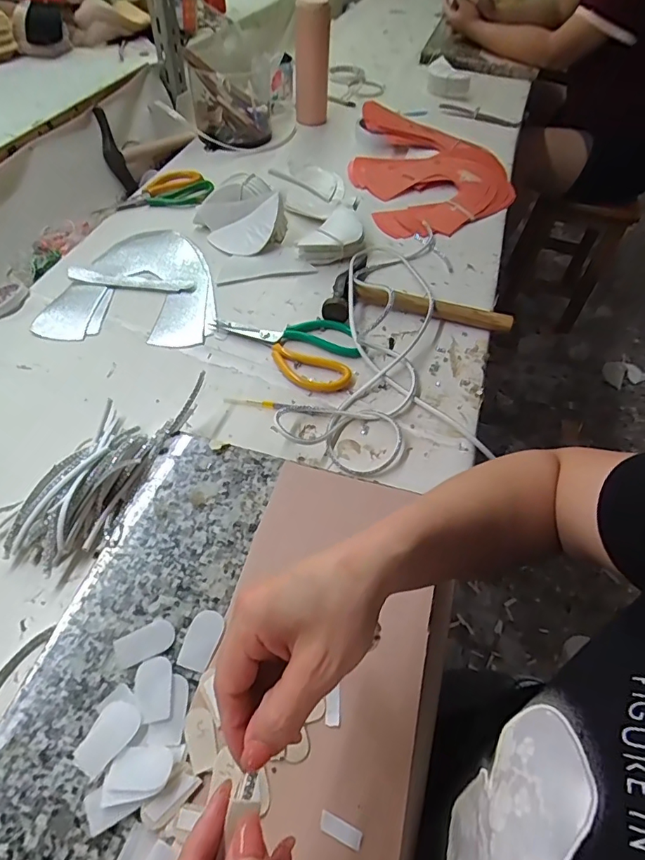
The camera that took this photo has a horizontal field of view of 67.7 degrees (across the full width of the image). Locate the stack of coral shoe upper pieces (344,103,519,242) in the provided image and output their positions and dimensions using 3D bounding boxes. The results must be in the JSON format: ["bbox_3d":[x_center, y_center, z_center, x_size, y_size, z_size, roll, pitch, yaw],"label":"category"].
[{"bbox_3d":[0.196,-0.465,0.859,0.293,0.038,0.366,-7,59,-14],"label":"stack of coral shoe upper pieces"}]

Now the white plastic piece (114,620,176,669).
[{"bbox_3d":[-0.134,0.160,0.363,0.041,0.004,0.023,-21,58,-18],"label":"white plastic piece"}]

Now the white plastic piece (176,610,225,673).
[{"bbox_3d":[-0.091,0.159,0.366,0.026,0.004,0.042,20,55,11],"label":"white plastic piece"}]

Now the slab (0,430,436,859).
[{"bbox_3d":[-0.066,0.181,0.363,0.276,0.034,0.370,14,54,6],"label":"slab"}]

